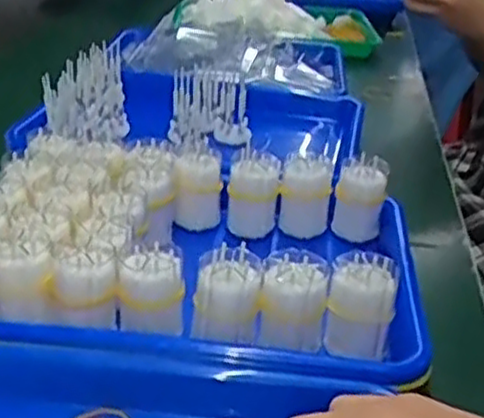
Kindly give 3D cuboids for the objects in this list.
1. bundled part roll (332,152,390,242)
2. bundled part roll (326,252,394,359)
[{"bbox_3d":[0.097,-0.012,0.625,0.040,0.069,0.034,6,26,4],"label":"bundled part roll"},{"bbox_3d":[0.074,0.057,0.468,0.041,0.048,0.041,7,27,6],"label":"bundled part roll"}]

